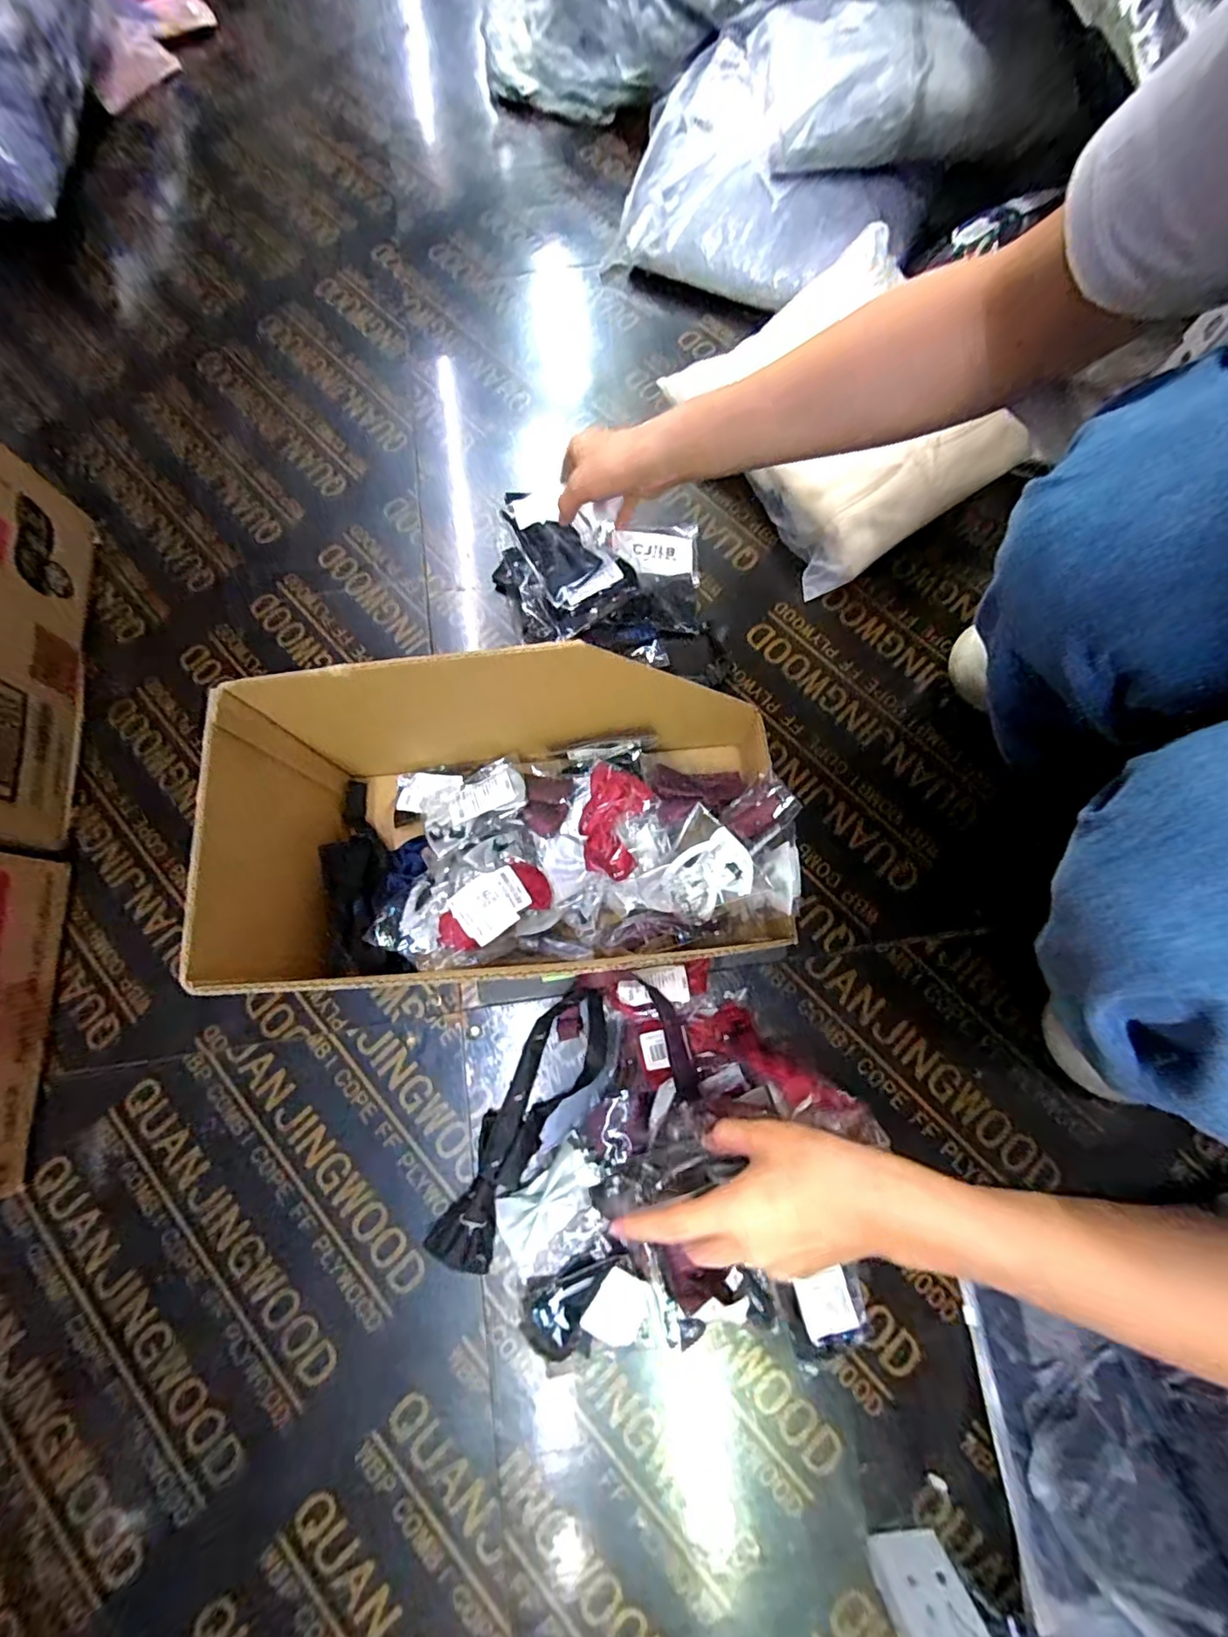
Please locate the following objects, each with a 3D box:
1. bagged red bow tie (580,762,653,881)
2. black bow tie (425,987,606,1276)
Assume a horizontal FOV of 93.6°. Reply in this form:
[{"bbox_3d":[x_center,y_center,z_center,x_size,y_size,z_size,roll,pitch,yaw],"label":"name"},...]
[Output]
[{"bbox_3d":[0.000,-0.001,0.484,0.053,0.019,0.095,11,76,4],"label":"bagged red bow tie"},{"bbox_3d":[-0.074,0.255,0.483,0.062,0.024,0.234,27,77,8],"label":"black bow tie"}]

